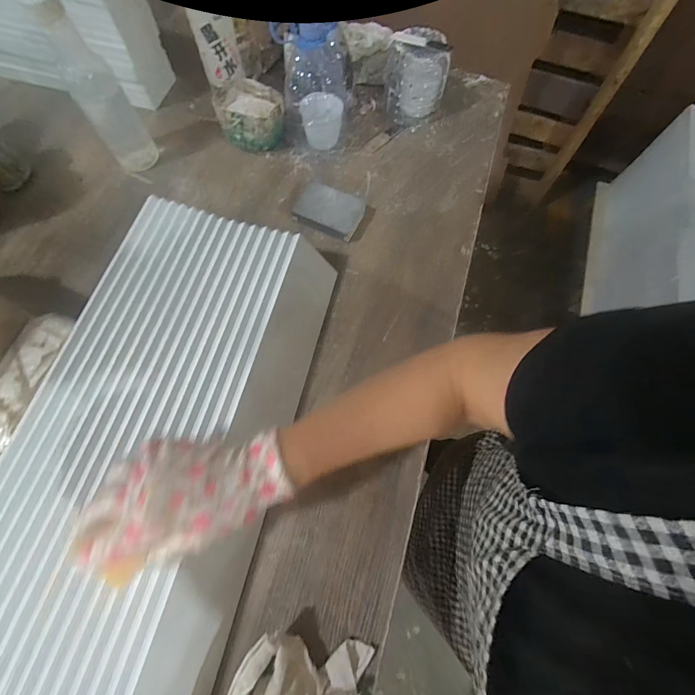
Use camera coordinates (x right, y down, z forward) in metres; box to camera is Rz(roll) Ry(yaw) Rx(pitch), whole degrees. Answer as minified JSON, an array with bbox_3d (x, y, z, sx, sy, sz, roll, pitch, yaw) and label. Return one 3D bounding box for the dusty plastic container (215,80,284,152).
[{"bbox_3d":[-0.159,-0.377,0.552,0.112,0.068,0.086,24,71,7],"label":"dusty plastic container"}]

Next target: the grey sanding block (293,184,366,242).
[{"bbox_3d":[-0.028,-0.215,0.522,0.100,0.024,0.075,26,71,7],"label":"grey sanding block"}]

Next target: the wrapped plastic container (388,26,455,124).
[{"bbox_3d":[0.116,-0.461,0.568,0.104,0.105,0.081,10,70,2],"label":"wrapped plastic container"}]

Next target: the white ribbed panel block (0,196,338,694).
[{"bbox_3d":[-0.209,0.102,0.370,0.255,0.072,0.550,14,71,3],"label":"white ribbed panel block"}]

